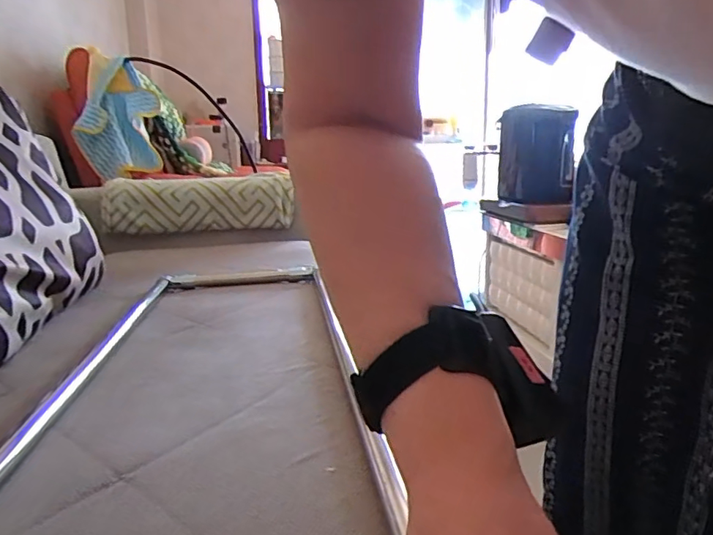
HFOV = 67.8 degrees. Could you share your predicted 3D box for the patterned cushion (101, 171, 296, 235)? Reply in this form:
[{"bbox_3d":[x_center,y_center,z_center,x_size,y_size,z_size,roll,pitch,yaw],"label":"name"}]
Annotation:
[{"bbox_3d":[-0.416,-0.169,1.437,0.504,0.139,0.097,-9,14,-31],"label":"patterned cushion"}]

